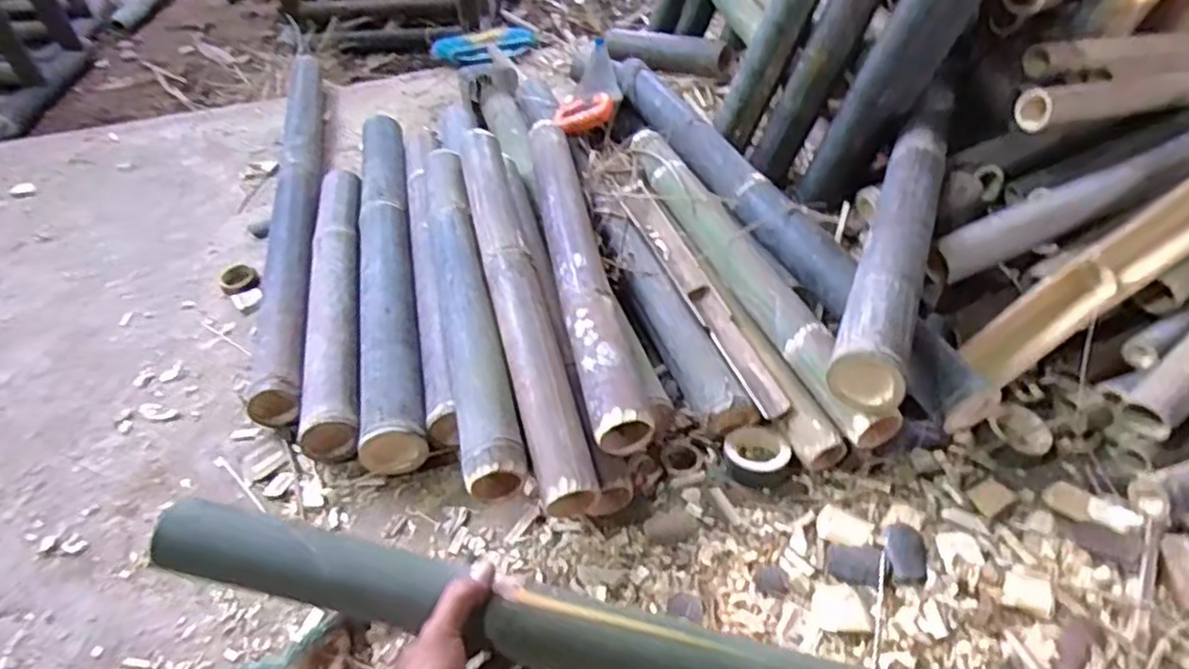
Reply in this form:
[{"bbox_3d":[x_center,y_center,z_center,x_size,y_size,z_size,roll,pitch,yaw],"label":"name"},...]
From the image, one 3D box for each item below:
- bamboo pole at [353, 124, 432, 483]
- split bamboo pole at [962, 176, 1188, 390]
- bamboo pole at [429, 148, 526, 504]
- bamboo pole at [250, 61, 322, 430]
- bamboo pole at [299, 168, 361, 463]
[{"bbox_3d":[-0.335,-0.134,1.130,0.087,0.070,0.824,-11,46,-8],"label":"bamboo pole"},{"bbox_3d":[0.731,-0.132,0.899,0.597,0.038,0.077,-37,47,2],"label":"split bamboo pole"},{"bbox_3d":[-0.184,-0.067,0.975,0.072,0.058,0.659,-12,47,-8],"label":"bamboo pole"},{"bbox_3d":[-0.539,-0.267,1.288,0.079,0.060,1.092,-11,46,-8],"label":"bamboo pole"},{"bbox_3d":[-0.394,-0.072,1.084,0.077,0.059,0.614,-11,46,-8],"label":"bamboo pole"}]

